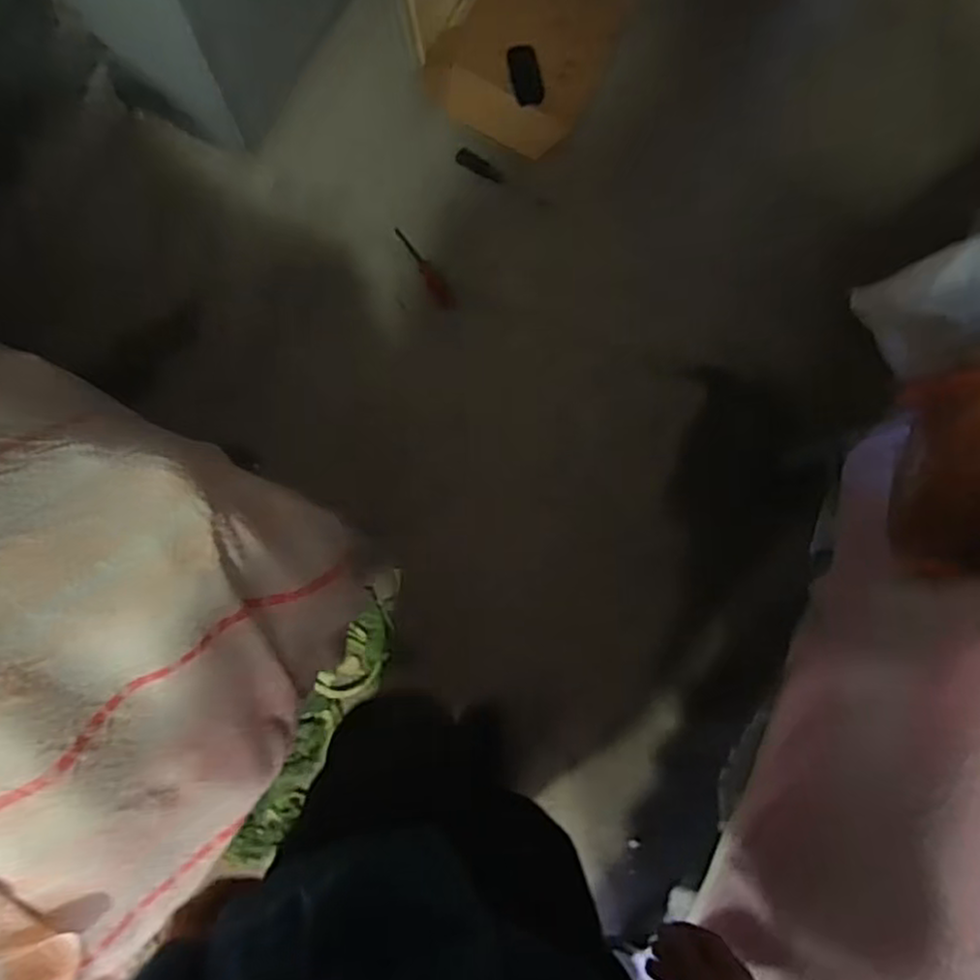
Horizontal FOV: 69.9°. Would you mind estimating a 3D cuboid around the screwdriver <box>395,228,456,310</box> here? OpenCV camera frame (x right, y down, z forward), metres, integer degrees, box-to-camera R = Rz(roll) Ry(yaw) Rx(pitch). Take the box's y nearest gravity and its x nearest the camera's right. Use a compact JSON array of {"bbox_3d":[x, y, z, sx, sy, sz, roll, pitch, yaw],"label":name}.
[{"bbox_3d":[-0.122,-0.425,1.344,0.038,0.021,0.175,-32,87,-8],"label":"screwdriver"}]

